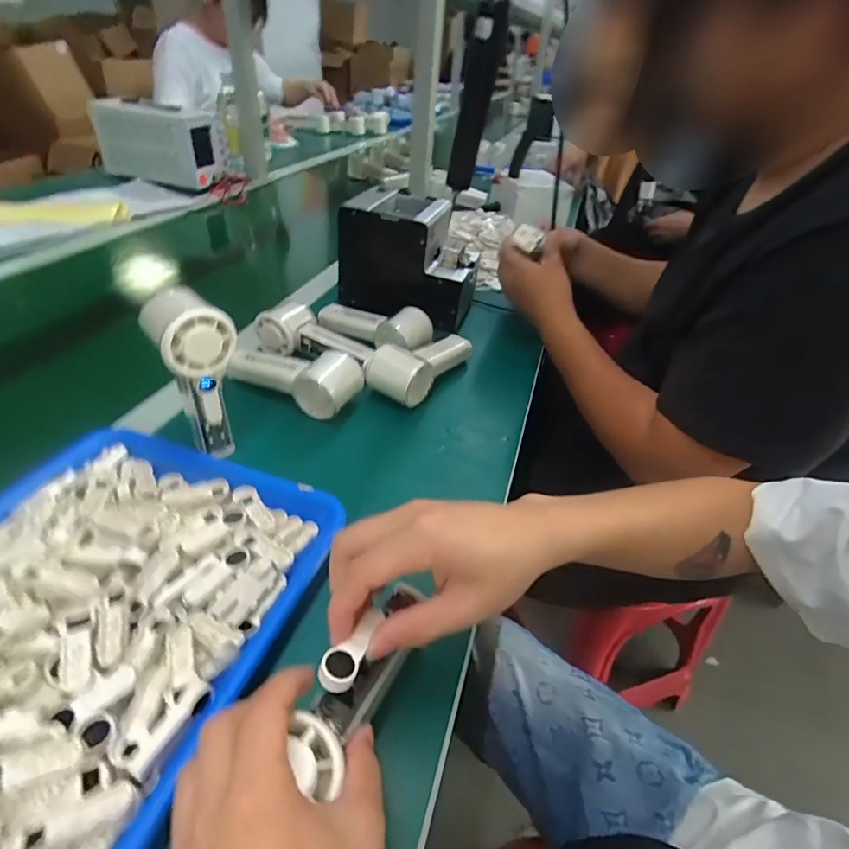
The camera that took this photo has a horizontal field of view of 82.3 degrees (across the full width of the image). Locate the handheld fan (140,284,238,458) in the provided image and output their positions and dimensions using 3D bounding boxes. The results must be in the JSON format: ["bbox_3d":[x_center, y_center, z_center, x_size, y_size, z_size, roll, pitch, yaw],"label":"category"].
[{"bbox_3d":[-0.197,-0.041,0.428,0.057,0.146,0.060,-20,45,-29],"label":"handheld fan"}]

